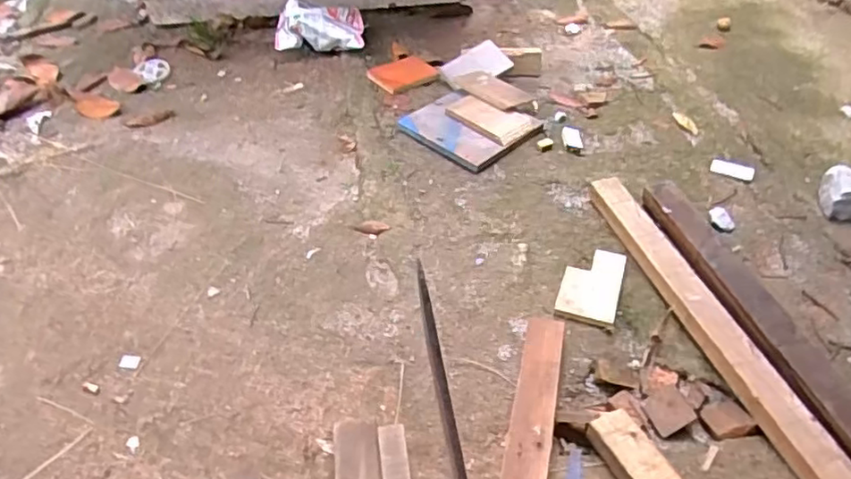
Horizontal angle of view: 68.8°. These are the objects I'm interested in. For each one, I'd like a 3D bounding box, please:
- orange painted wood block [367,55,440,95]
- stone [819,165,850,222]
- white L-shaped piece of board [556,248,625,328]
[{"bbox_3d":[-0.066,-0.450,1.679,0.168,0.013,0.142,-30,51,-27],"label":"orange painted wood block"},{"bbox_3d":[0.848,-0.088,1.244,0.111,0.075,0.081,30,52,28],"label":"stone"},{"bbox_3d":[0.300,0.079,1.120,0.103,0.015,0.168,13,46,14],"label":"white L-shaped piece of board"}]

